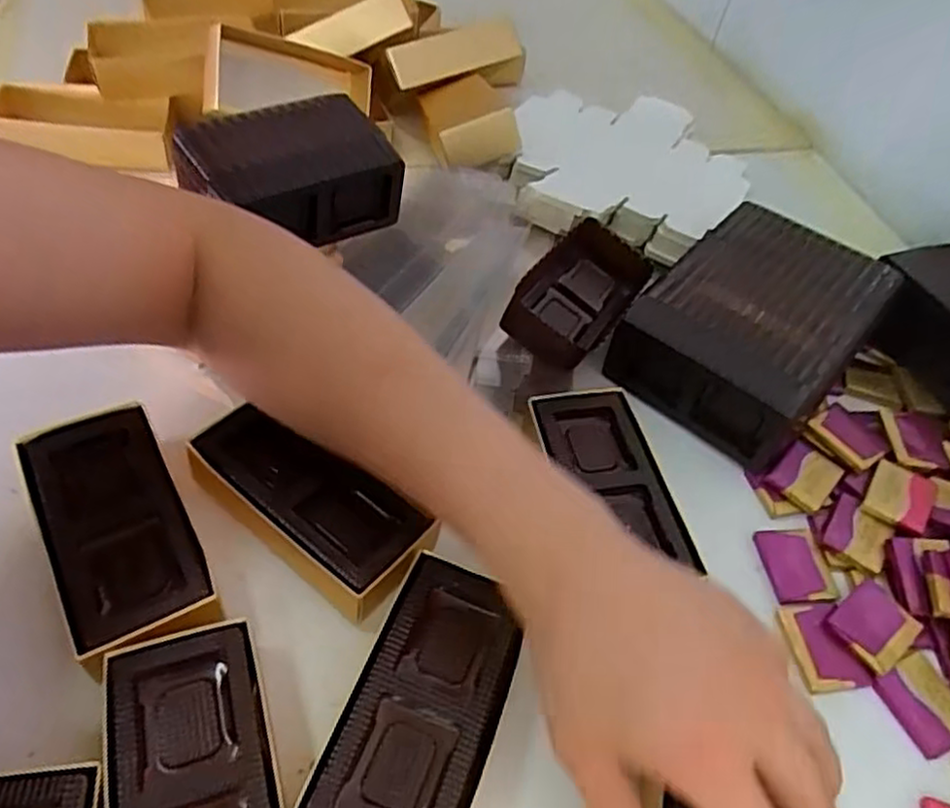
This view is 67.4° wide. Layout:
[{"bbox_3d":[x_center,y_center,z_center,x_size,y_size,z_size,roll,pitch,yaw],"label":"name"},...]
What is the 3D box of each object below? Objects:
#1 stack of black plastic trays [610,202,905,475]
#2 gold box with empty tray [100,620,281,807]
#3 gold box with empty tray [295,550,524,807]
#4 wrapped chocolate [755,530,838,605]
[{"bbox_3d":[0.169,-0.050,0.433,0.113,0.050,0.159,36,54,21],"label":"stack of black plastic trays"},{"bbox_3d":[-0.100,0.143,0.256,0.057,0.034,0.113,-13,55,-18],"label":"gold box with empty tray"},{"bbox_3d":[-0.019,0.123,0.285,0.056,0.032,0.112,21,50,9],"label":"gold box with empty tray"},{"bbox_3d":[0.166,0.081,0.365,0.033,0.004,0.041,1,50,-8],"label":"wrapped chocolate"}]

